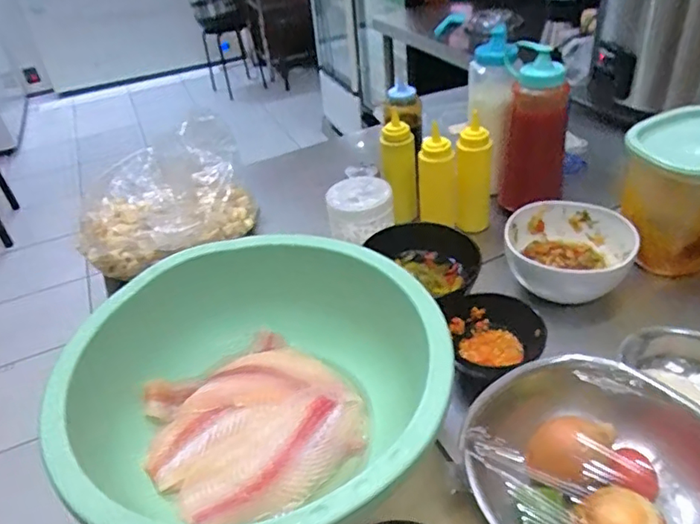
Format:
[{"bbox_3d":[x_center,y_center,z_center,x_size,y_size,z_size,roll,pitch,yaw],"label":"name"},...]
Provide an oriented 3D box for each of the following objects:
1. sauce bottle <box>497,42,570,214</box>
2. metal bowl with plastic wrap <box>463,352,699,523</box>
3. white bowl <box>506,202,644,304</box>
[{"bbox_3d":[0.259,-0.183,0.778,0.093,0.199,0.093,7,39,16],"label":"sauce bottle"},{"bbox_3d":[0.217,0.186,0.468,0.197,0.082,0.210,-4,37,3],"label":"metal bowl with plastic wrap"},{"bbox_3d":[0.282,-0.016,0.712,0.144,0.077,0.144,-4,37,3],"label":"white bowl"}]

